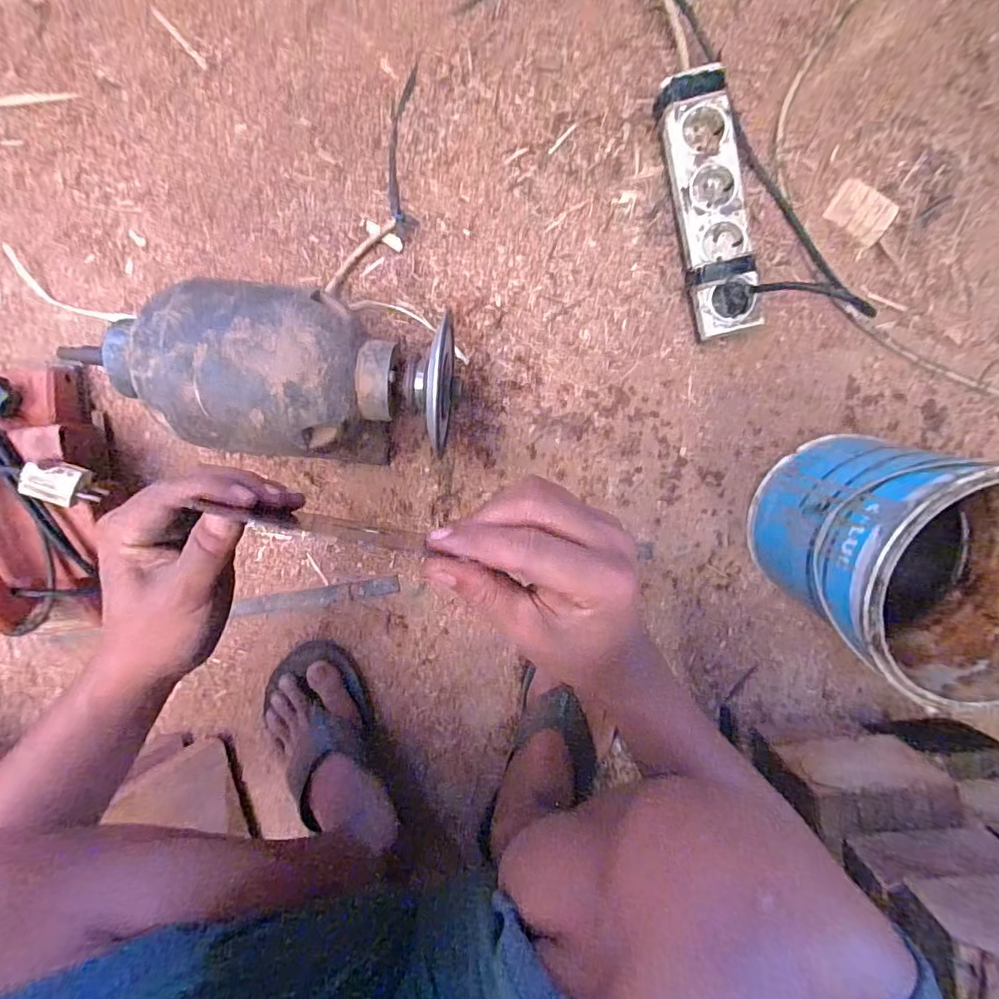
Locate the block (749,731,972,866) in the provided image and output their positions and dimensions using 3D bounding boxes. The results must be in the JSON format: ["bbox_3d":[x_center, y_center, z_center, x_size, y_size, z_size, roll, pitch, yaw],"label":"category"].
[{"bbox_3d":[0.309,0.251,0.465,0.127,0.092,0.050,-6,89,0],"label":"block"}]

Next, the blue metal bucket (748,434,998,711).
[{"bbox_3d":[0.362,0.048,0.455,0.196,0.196,0.196,0,106,1],"label":"blue metal bucket"}]

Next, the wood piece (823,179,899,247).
[{"bbox_3d":[0.382,-0.303,0.545,0.063,0.010,0.045,39,89,0],"label":"wood piece"}]

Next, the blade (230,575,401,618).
[{"bbox_3d":[-0.195,0.103,0.546,0.178,0.010,0.020,-9,89,0],"label":"blade"}]

